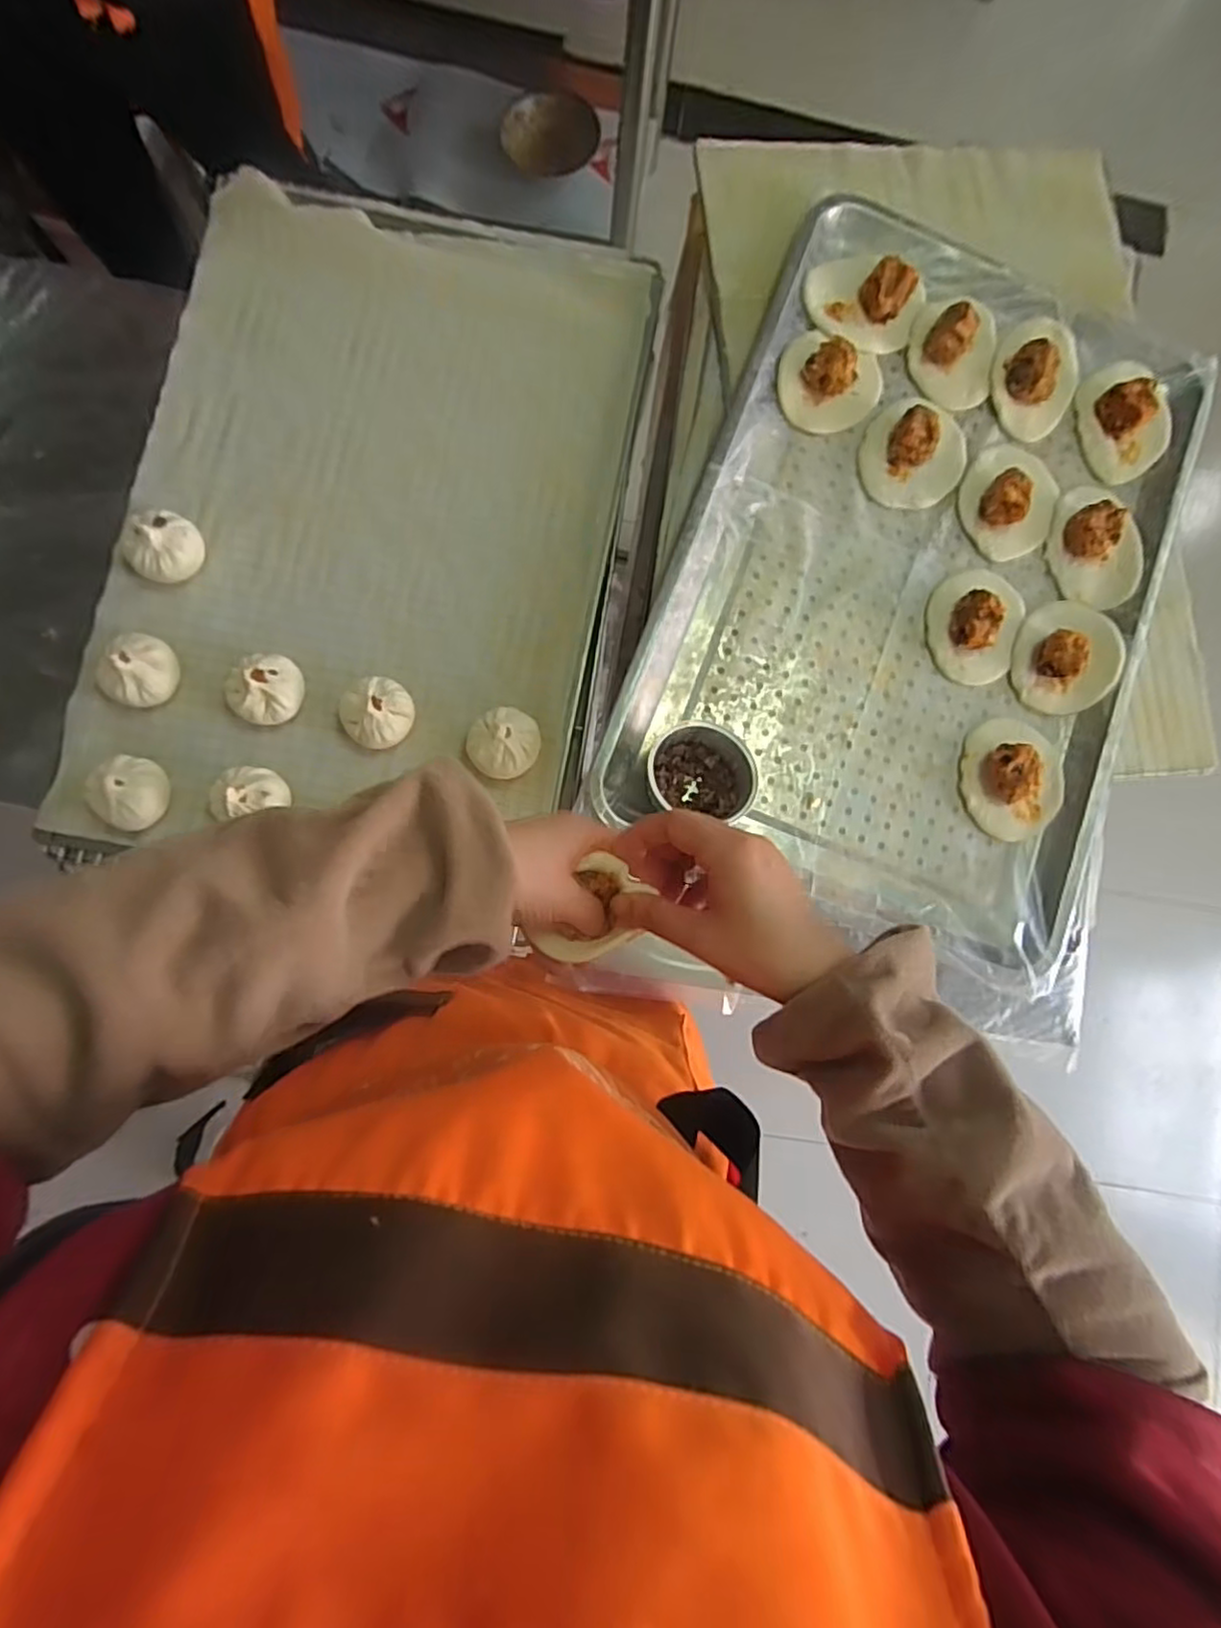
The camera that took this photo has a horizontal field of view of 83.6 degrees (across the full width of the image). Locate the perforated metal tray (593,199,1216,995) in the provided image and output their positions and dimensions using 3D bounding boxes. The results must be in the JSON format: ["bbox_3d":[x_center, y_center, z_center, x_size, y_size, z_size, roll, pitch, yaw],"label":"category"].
[{"bbox_3d":[0.264,-0.196,0.566,0.404,0.043,0.577,21,82,-3],"label":"perforated metal tray"}]

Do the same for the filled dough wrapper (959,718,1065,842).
[{"bbox_3d":[0.331,-0.031,0.550,0.084,0.028,0.097,-14,85,-7],"label":"filled dough wrapper"}]

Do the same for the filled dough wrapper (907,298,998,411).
[{"bbox_3d":[0.297,-0.398,0.582,0.077,0.032,0.077,1,84,-6],"label":"filled dough wrapper"}]

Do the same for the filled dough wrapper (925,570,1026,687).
[{"bbox_3d":[0.305,-0.159,0.562,0.075,0.033,0.093,11,83,-4],"label":"filled dough wrapper"}]

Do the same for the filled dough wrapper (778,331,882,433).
[{"bbox_3d":[0.186,-0.364,0.569,0.090,0.036,0.077,15,82,-4],"label":"filled dough wrapper"}]

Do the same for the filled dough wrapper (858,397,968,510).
[{"bbox_3d":[0.261,-0.309,0.573,0.100,0.033,0.088,-41,89,-8],"label":"filled dough wrapper"}]

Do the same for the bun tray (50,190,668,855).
[{"bbox_3d":[-0.199,-0.234,0.571,0.394,0.042,0.575,10,83,-5],"label":"bun tray"}]

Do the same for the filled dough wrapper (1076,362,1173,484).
[{"bbox_3d":[0.446,-0.345,0.587,0.066,0.030,0.097,-15,85,-7],"label":"filled dough wrapper"}]

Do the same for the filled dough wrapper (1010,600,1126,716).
[{"bbox_3d":[0.384,-0.134,0.560,0.093,0.031,0.090,1,84,-6],"label":"filled dough wrapper"}]

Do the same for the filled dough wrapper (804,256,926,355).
[{"bbox_3d":[0.218,-0.443,0.583,0.102,0.036,0.075,20,82,-3],"label":"filled dough wrapper"}]

